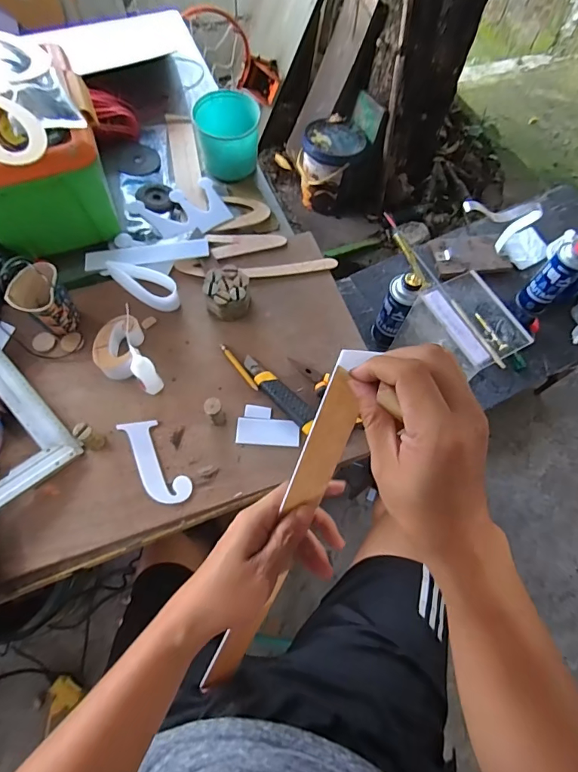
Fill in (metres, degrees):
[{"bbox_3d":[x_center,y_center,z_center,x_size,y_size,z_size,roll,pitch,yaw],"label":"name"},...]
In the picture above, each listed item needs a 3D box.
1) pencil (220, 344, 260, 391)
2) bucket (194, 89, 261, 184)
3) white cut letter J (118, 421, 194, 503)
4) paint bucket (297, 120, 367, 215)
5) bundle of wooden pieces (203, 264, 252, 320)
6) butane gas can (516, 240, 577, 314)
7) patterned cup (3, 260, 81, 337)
[{"bbox_3d":[-0.078,-0.029,0.666,0.010,0.007,0.094,-35,74,-16],"label":"pencil"},{"bbox_3d":[-0.117,-0.482,0.828,0.119,0.102,0.139,-10,69,-7],"label":"bucket"},{"bbox_3d":[-0.191,0.105,0.606,0.054,0.006,0.141,-31,73,-14],"label":"white cut letter J"},{"bbox_3d":[0.146,-0.805,1.571,0.222,0.214,0.221,1,68,-3],"label":"paint bucket"},{"bbox_3d":[-0.100,-0.149,0.695,0.069,0.052,0.077,-14,70,-9],"label":"bundle of wooden pieces"},{"bbox_3d":[0.547,-0.221,0.885,0.065,0.185,0.070,1,68,-3],"label":"butane gas can"},{"bbox_3d":[-0.365,-0.125,0.646,0.071,0.087,0.075,1,68,-3],"label":"patterned cup"}]

